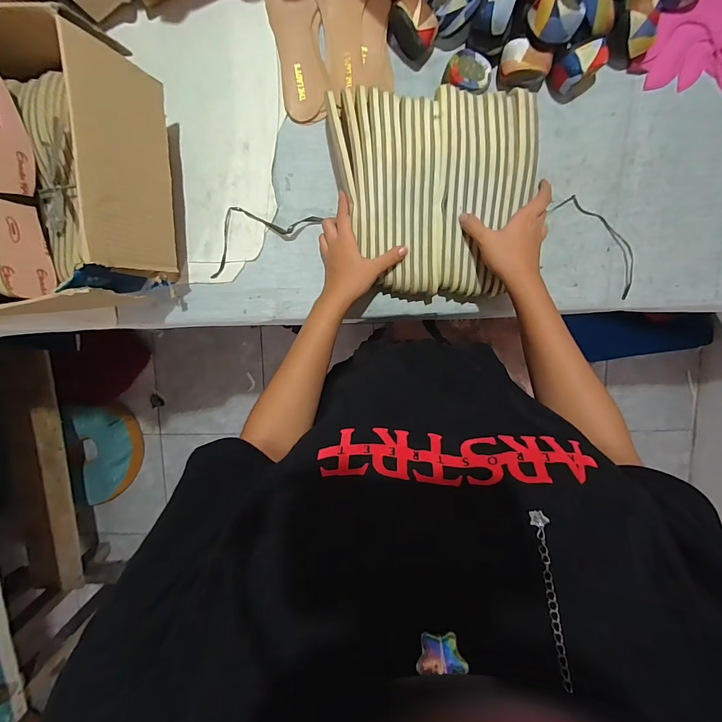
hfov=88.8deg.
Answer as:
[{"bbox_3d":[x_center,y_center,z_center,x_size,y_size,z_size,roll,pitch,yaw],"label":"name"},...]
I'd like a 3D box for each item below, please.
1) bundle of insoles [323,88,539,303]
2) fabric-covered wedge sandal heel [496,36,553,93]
[{"bbox_3d":[0.084,-0.204,0.470,0.239,0.058,0.234,2,97,3],"label":"bundle of insoles"},{"bbox_3d":[0.214,-0.382,0.482,0.065,0.051,0.036,16,98,1],"label":"fabric-covered wedge sandal heel"}]

